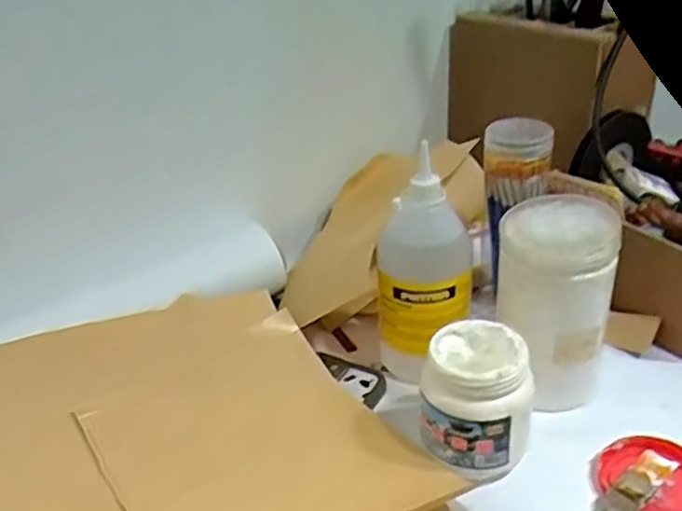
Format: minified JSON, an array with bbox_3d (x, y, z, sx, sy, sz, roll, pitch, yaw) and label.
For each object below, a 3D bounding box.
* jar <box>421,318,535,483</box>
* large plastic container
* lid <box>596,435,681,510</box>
[{"bbox_3d":[0.097,0.101,0.500,0.073,0.091,0.080,-3,30,2],"label":"jar"},{"bbox_3d":[0.163,0.040,0.541,0.079,0.151,0.084,7,32,18],"label":"large plastic container"},{"bbox_3d":[0.215,0.150,0.480,0.069,0.013,0.068,-3,30,2],"label":"lid"}]

